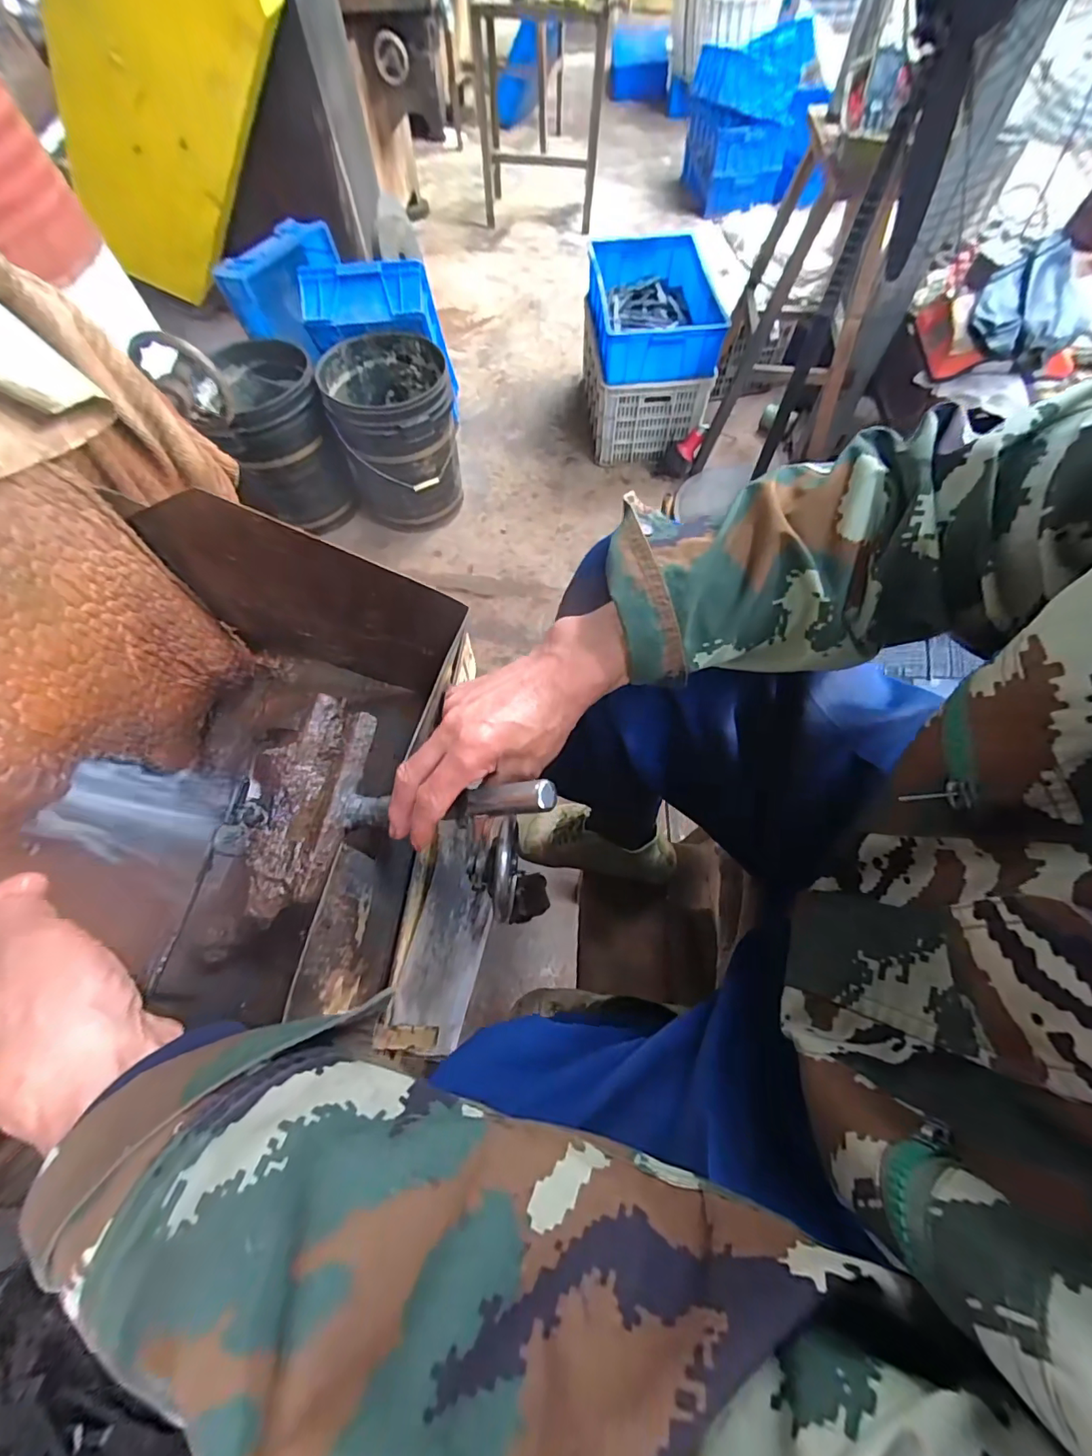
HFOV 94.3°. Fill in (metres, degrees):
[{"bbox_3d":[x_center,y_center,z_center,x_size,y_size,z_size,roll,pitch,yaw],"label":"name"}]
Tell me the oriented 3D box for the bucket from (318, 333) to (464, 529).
[{"bbox_3d":[-0.452,-0.872,1.570,0.352,0.421,0.367,-8,64,-4],"label":"bucket"}]

